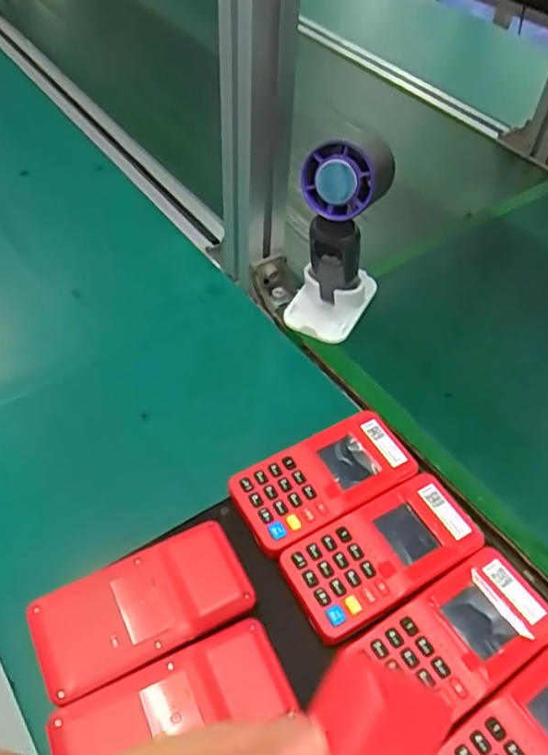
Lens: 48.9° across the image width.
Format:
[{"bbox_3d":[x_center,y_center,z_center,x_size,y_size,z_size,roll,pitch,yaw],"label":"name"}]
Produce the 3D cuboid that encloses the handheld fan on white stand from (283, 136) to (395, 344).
[{"bbox_3d":[0.053,-0.113,0.477,0.066,0.152,0.090,15,50,9],"label":"handheld fan on white stand"}]

